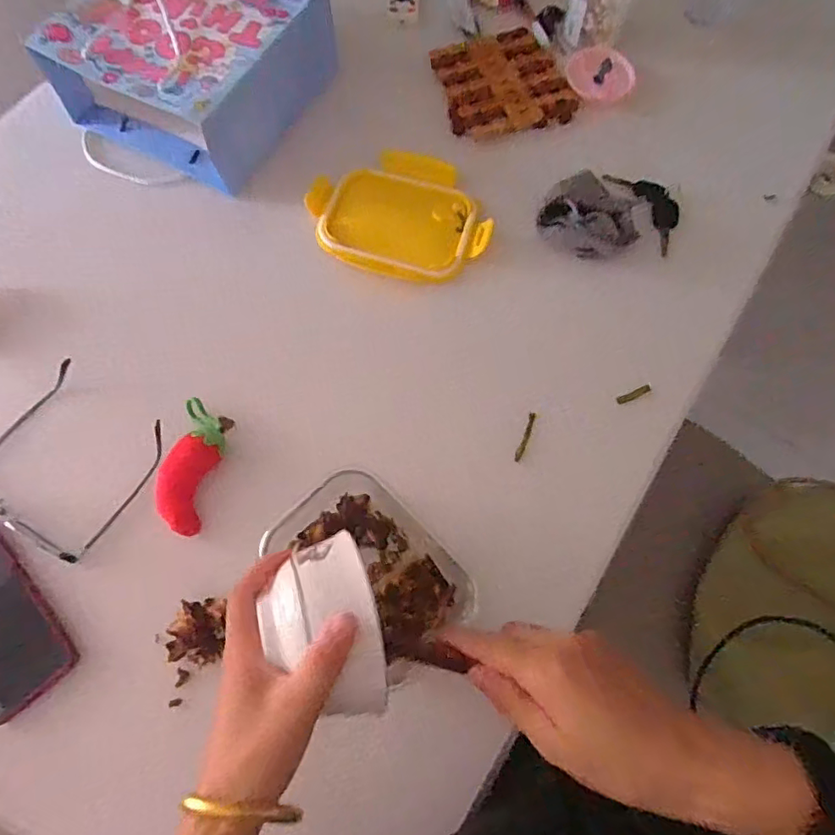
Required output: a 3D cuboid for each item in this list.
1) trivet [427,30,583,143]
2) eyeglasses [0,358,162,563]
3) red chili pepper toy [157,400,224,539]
[{"bbox_3d":[0.105,-0.422,0.679,0.152,0.026,0.149,-15,72,-6],"label":"trivet"},{"bbox_3d":[-0.331,0.036,0.514,0.155,0.037,0.142,32,73,10],"label":"eyeglasses"},{"bbox_3d":[-0.207,0.042,0.503,0.044,0.027,0.123,7,71,2],"label":"red chili pepper toy"}]

